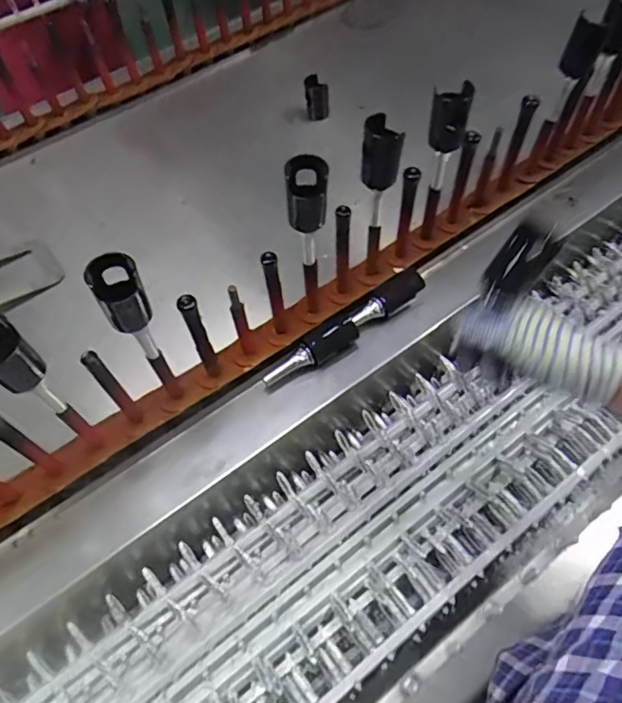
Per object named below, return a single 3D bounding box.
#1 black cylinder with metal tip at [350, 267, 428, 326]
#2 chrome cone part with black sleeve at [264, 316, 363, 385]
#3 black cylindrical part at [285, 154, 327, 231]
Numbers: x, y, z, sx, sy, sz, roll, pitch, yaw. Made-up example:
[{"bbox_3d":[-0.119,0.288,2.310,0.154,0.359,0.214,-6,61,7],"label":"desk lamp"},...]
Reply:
[{"bbox_3d":[0.104,-0.070,0.693,0.109,0.029,0.028,-36,62,-17],"label":"black cylinder with metal tip"},{"bbox_3d":[0.000,0.001,0.670,0.136,0.025,0.030,-33,61,-16],"label":"chrome cone part with black sleeve"},{"bbox_3d":[-0.004,-0.160,0.525,0.040,0.073,0.036,5,58,7],"label":"black cylindrical part"}]

